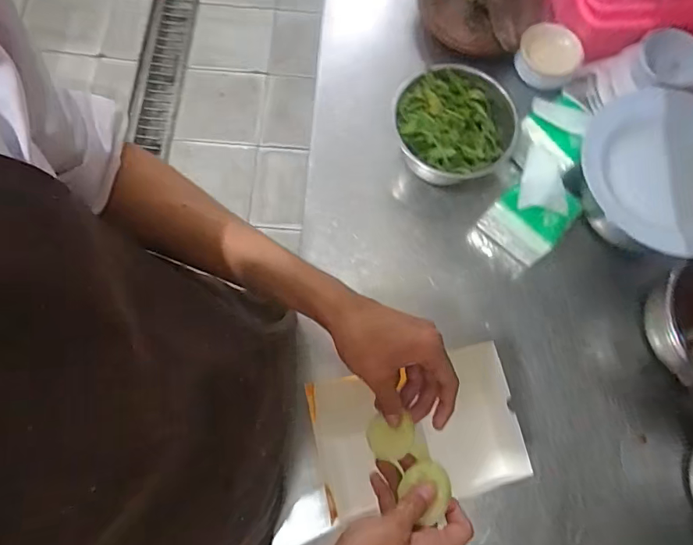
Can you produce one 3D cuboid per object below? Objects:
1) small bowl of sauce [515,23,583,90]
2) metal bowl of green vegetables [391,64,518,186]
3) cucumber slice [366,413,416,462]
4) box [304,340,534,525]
[{"bbox_3d":[0.302,-0.323,0.701,0.089,0.050,0.074,31,75,5],"label":"small bowl of sauce"},{"bbox_3d":[0.151,-0.205,0.676,0.166,0.099,0.182,1,74,-3],"label":"metal bowl of green vegetables"},{"bbox_3d":[0.040,0.150,0.423,0.043,0.004,0.038,-6,86,13],"label":"cucumber slice"},{"bbox_3d":[0.082,0.192,0.568,0.235,0.057,0.158,-12,75,-6],"label":"box"}]

